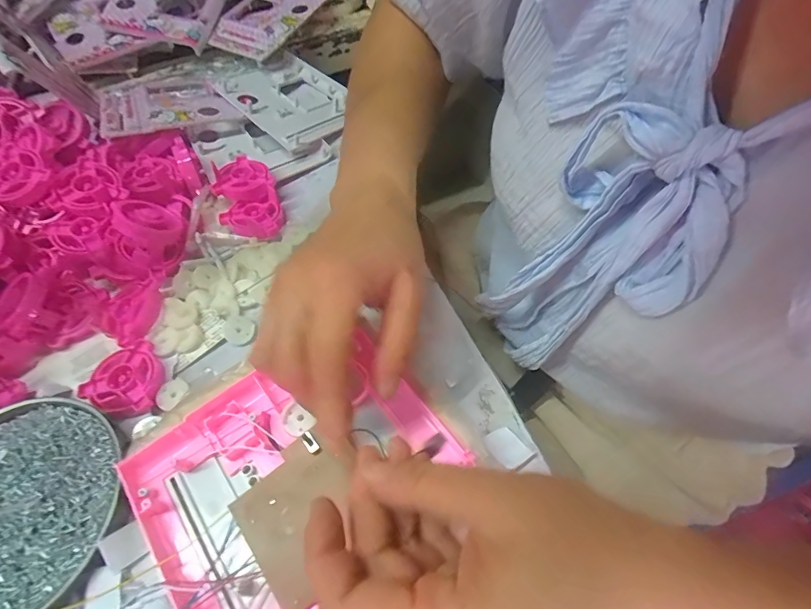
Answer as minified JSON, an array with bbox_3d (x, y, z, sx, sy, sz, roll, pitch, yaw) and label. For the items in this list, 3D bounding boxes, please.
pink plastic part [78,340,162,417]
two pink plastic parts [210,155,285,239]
[{"bbox_3d":[-0.199,0.055,0.312,0.051,0.014,0.051,-1,58,2],"label":"pink plastic part"},{"bbox_3d":[-0.145,-0.101,0.392,0.052,0.027,0.090,-16,59,-7],"label":"two pink plastic parts"}]

